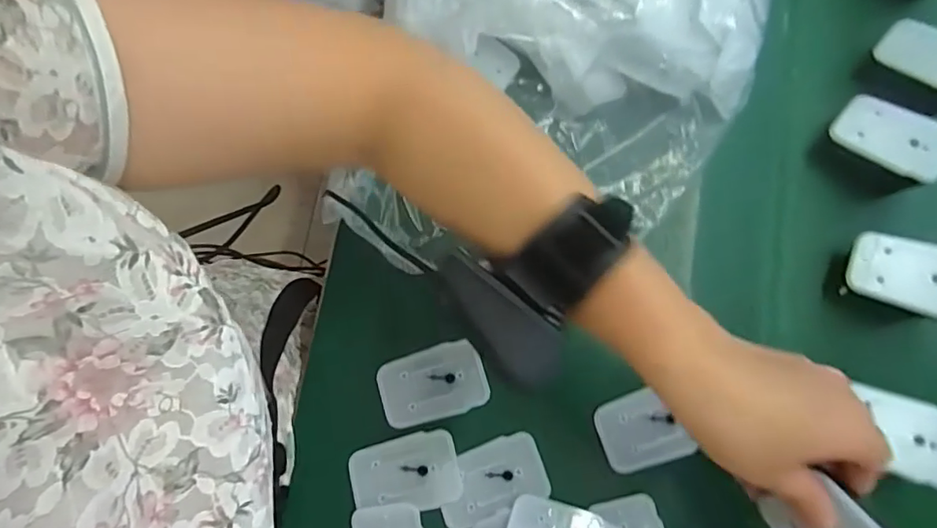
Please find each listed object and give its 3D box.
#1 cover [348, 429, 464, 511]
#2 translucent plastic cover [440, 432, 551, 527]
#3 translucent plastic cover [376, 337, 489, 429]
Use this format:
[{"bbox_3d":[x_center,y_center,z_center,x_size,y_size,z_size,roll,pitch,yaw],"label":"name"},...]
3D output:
[{"bbox_3d":[-0.041,0.135,0.346,0.068,0.004,0.045,-12,79,-2],"label":"cover"},{"bbox_3d":[0.014,0.138,0.345,0.069,0.005,0.042,-21,79,-4],"label":"translucent plastic cover"},{"bbox_3d":[-0.024,0.080,0.359,0.070,0.004,0.046,-14,79,-2],"label":"translucent plastic cover"}]

